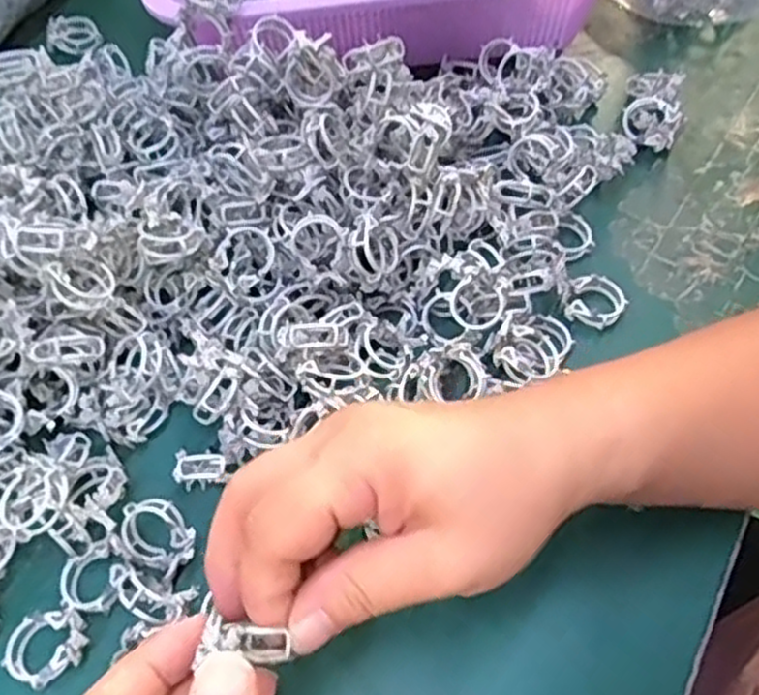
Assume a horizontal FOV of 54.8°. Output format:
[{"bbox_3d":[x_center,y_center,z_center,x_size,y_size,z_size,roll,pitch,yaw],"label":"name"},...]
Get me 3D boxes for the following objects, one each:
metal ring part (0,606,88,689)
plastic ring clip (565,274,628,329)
[{"bbox_3d":[-0.130,0.117,0.287,0.031,0.012,0.026,-35,64,-15],"label":"metal ring part"},{"bbox_3d":[0.103,-0.021,0.348,0.026,0.011,0.025,-2,60,3],"label":"plastic ring clip"}]

